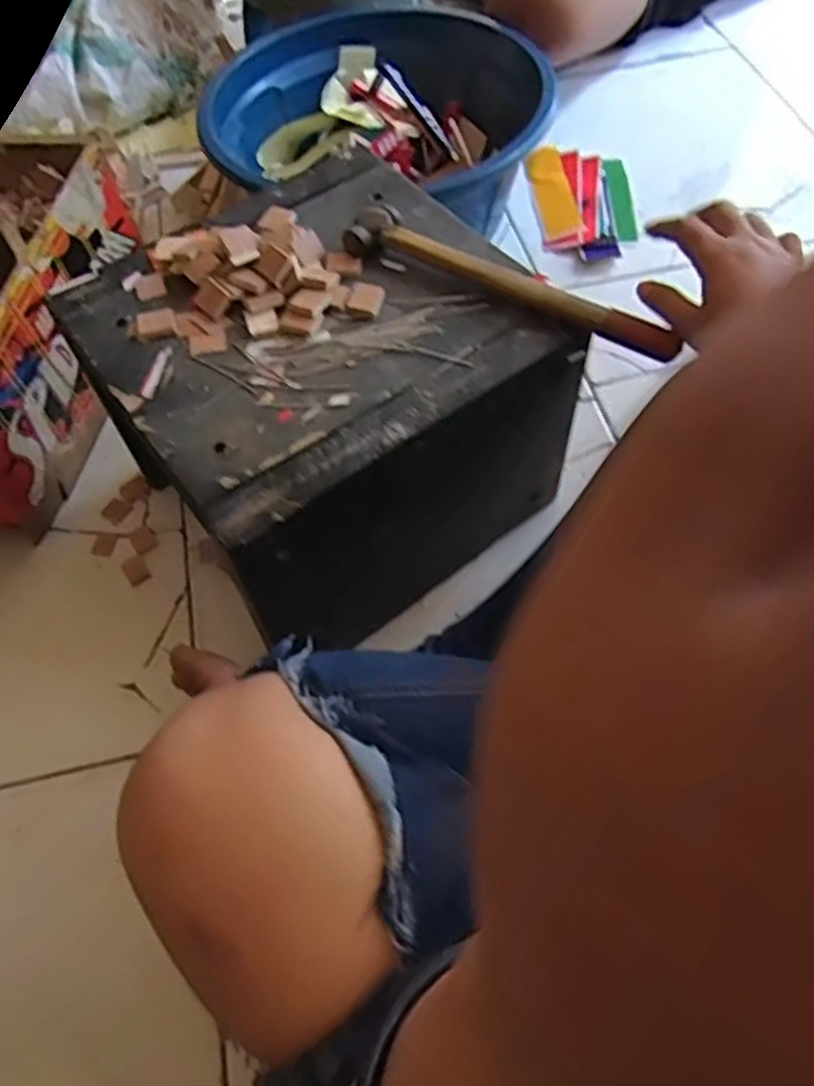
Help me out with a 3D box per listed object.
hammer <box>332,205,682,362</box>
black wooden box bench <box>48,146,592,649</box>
[{"bbox_3d":[0.066,-0.173,0.502,0.234,0.018,0.044,27,64,19],"label":"hammer"},{"bbox_3d":[-0.056,-0.101,0.597,0.277,0.207,0.272,-33,62,-15],"label":"black wooden box bench"}]

